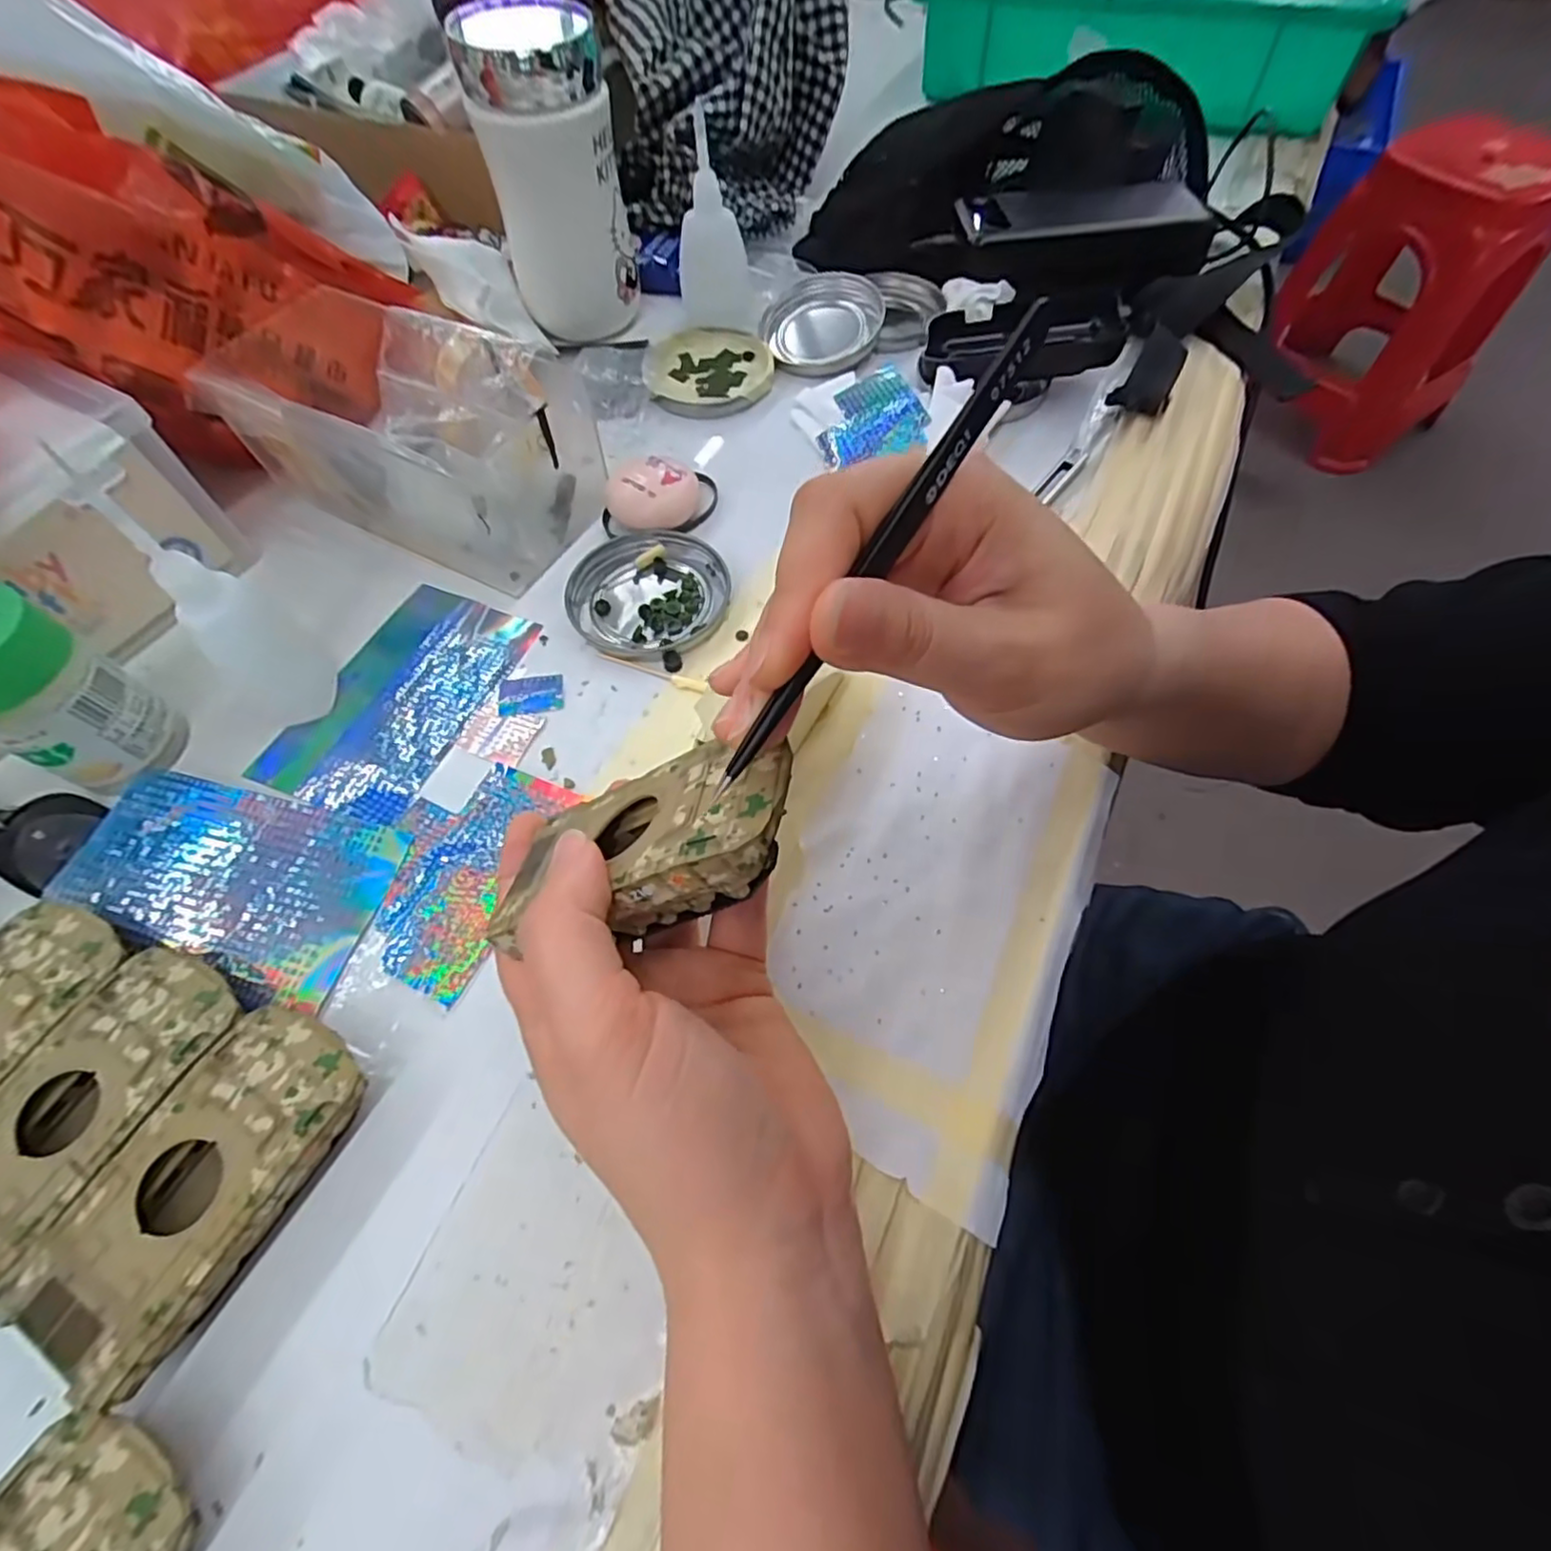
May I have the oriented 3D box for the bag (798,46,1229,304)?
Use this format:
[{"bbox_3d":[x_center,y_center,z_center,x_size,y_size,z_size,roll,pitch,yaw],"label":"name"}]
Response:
[{"bbox_3d":[0.161,-0.406,0.459,0.249,0.073,0.191,14,62,10],"label":"bag"}]

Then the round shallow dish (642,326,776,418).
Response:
[{"bbox_3d":[-0.042,-0.255,0.426,0.078,0.011,0.081,-1,62,1],"label":"round shallow dish"}]

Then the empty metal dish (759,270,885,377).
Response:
[{"bbox_3d":[0.030,-0.291,0.433,0.078,0.016,0.080,2,62,2],"label":"empty metal dish"}]

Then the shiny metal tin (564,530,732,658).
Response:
[{"bbox_3d":[-0.064,-0.091,0.337,0.077,0.008,0.073,-1,62,1],"label":"shiny metal tin"}]

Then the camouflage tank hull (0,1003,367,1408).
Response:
[{"bbox_3d":[-0.173,0.126,0.212,0.053,0.025,0.094,23,65,13],"label":"camouflage tank hull"}]

